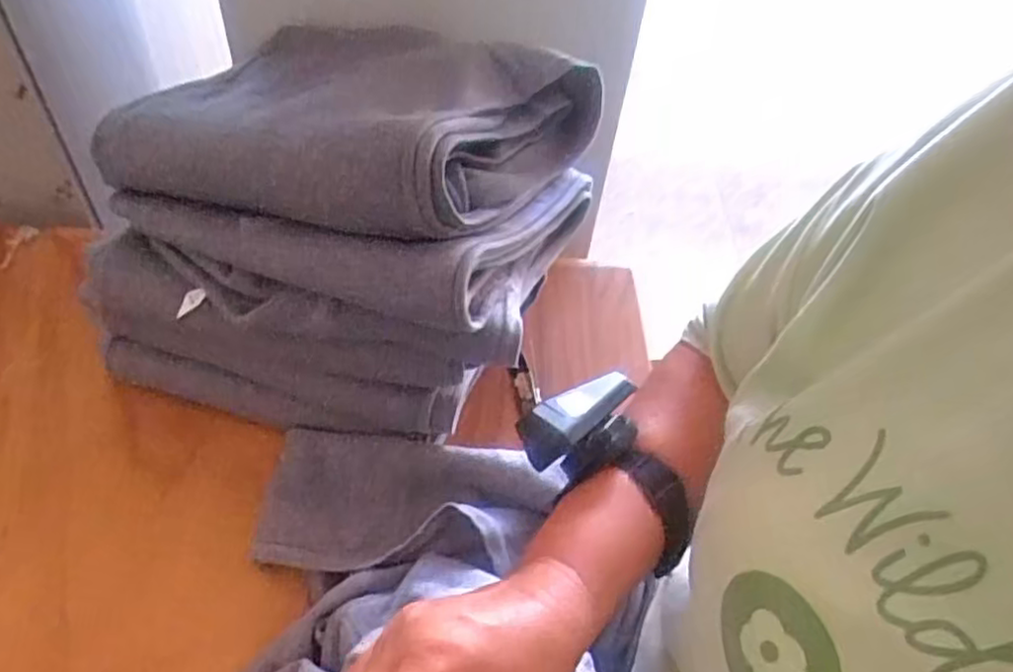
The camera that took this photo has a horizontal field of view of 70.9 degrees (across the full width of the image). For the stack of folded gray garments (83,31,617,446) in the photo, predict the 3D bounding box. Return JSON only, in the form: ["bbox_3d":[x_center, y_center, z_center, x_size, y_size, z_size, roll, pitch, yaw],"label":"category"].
[{"bbox_3d":[-0.131,-0.074,0.568,0.338,0.290,0.190,13,49,5],"label":"stack of folded gray garments"}]

